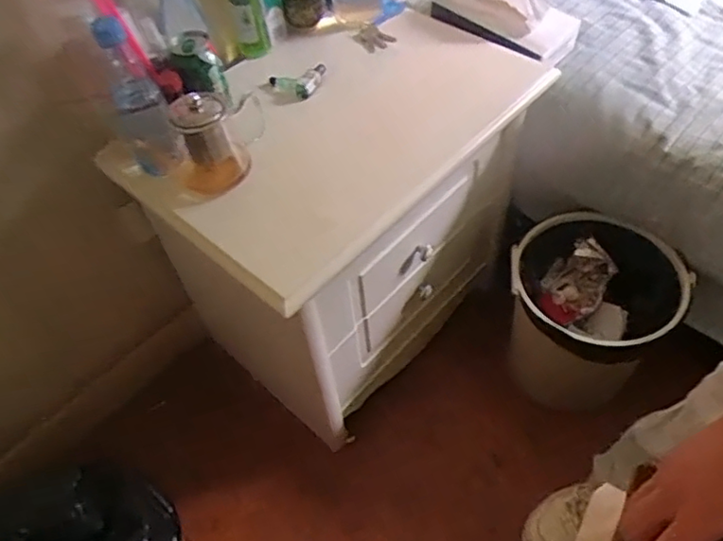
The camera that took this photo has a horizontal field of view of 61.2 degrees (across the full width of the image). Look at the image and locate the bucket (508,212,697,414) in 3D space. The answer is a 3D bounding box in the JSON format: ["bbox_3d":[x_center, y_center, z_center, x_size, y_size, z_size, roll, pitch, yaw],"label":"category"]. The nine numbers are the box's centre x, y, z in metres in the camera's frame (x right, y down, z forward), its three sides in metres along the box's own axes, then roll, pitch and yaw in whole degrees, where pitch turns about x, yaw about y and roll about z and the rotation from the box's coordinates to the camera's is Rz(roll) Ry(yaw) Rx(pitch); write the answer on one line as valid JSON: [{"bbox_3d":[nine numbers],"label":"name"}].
[{"bbox_3d":[0.372,0.067,1.021,0.240,0.288,0.222,-2,53,3],"label":"bucket"}]

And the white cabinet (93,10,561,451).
[{"bbox_3d":[-0.025,-0.087,1.001,0.369,0.438,0.505,35,63,26],"label":"white cabinet"}]

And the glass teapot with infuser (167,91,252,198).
[{"bbox_3d":[-0.192,-0.157,0.758,0.088,0.103,0.081,-19,54,-9],"label":"glass teapot with infuser"}]

